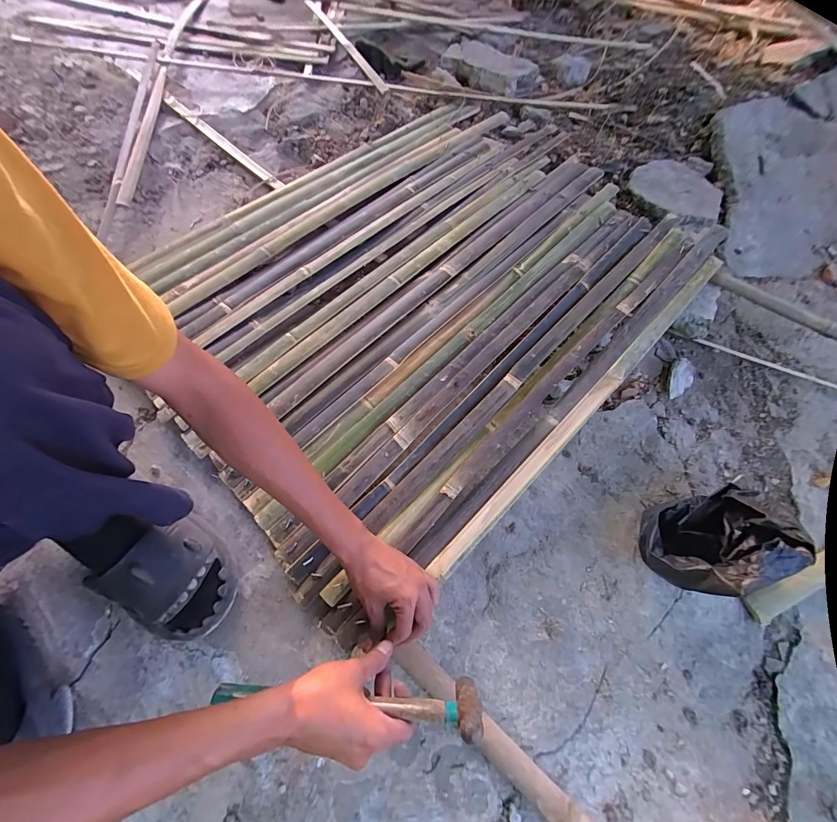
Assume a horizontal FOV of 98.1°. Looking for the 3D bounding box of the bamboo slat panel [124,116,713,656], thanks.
[{"bbox_3d":[-0.004,-0.255,0.705,0.972,0.061,0.790,-43,72,-15],"label":"bamboo slat panel"}]

